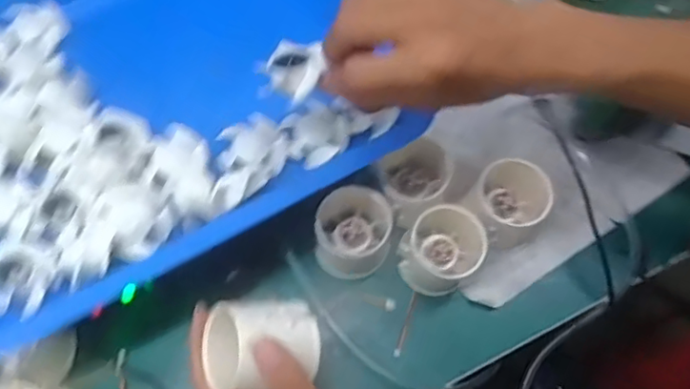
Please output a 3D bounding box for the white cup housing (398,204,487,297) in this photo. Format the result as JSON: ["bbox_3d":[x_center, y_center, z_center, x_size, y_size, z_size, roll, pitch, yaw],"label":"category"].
[{"bbox_3d":[0.069,0.040,0.427,0.055,0.056,0.057,0,66,0],"label":"white cup housing"}]

